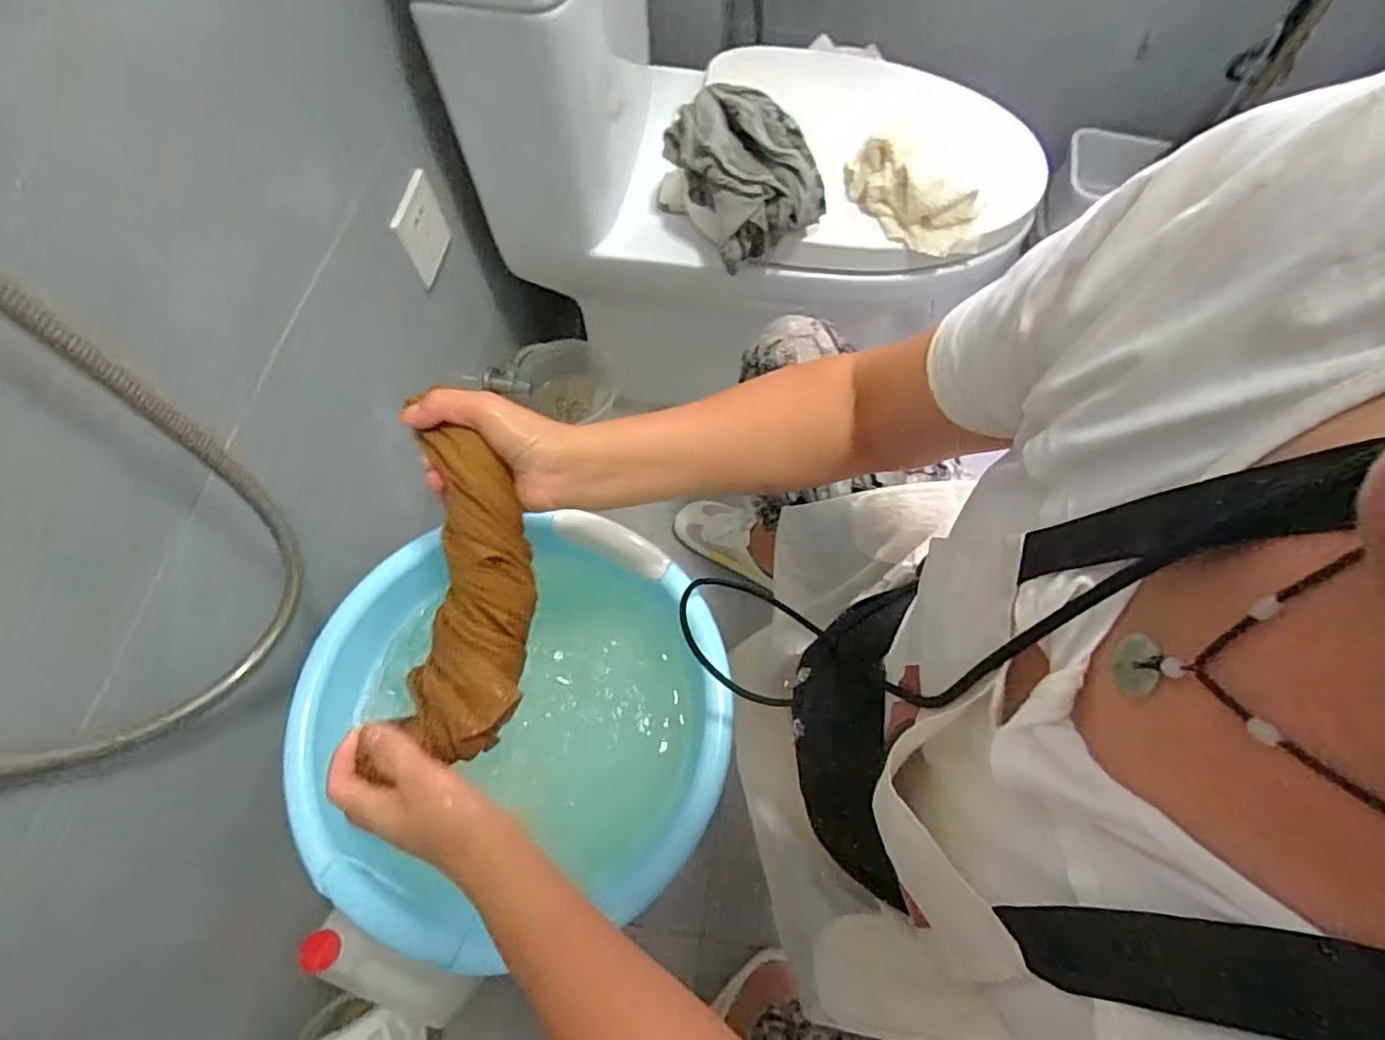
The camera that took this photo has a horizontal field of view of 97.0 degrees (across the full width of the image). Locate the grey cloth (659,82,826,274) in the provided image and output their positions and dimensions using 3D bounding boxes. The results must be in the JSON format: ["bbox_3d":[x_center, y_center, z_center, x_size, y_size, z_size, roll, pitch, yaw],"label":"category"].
[{"bbox_3d":[0.057,-0.405,0.746,0.134,0.145,0.192,-28,70,-12],"label":"grey cloth"}]

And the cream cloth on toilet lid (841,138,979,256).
[{"bbox_3d":[0.257,-0.379,0.729,0.170,0.062,0.066,31,69,-3],"label":"cream cloth on toilet lid"}]

